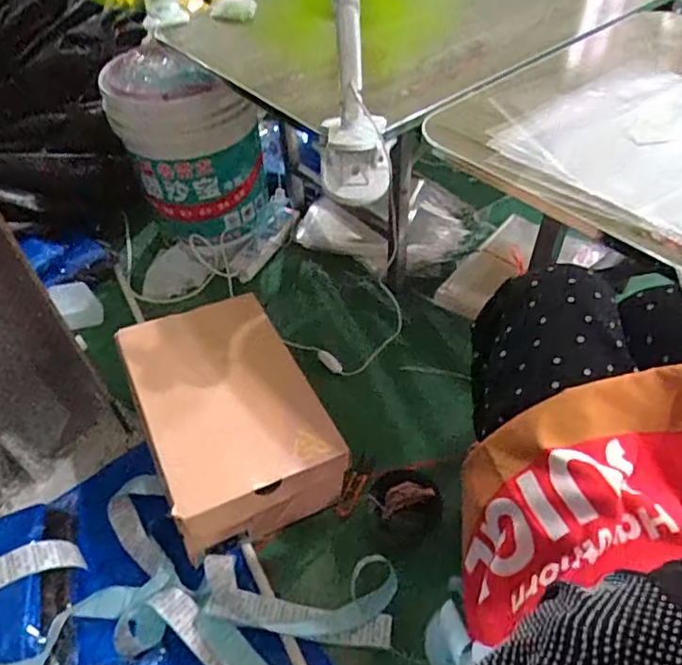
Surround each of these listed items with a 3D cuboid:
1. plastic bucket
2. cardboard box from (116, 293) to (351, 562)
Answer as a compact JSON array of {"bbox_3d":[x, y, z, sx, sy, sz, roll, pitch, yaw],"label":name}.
[{"bbox_3d":[-0.323,-0.406,1.233,0.242,0.334,0.242,-2,48,3],"label":"plastic bucket"},{"bbox_3d":[-0.172,0.128,0.927,0.249,0.141,0.393,-22,50,-14],"label":"cardboard box"}]

